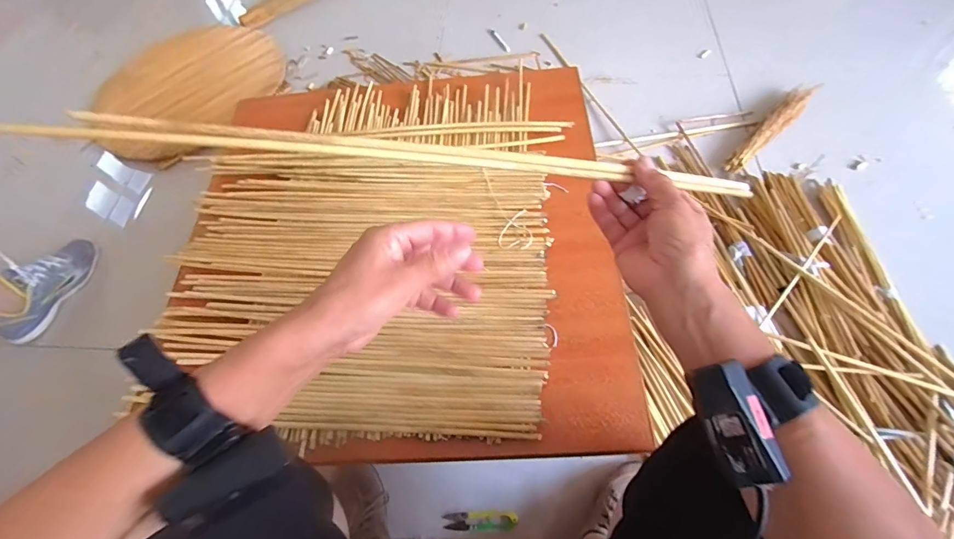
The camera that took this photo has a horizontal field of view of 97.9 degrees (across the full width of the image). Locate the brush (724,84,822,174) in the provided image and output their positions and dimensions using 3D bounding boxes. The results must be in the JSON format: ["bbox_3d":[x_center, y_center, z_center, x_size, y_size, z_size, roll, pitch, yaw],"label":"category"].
[{"bbox_3d":[0.693,-0.334,0.983,0.058,0.056,0.314,40,71,22],"label":"brush"}]

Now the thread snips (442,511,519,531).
[{"bbox_3d":[0.007,0.415,0.684,0.119,0.006,0.027,-2,62,3],"label":"thread snips"}]

